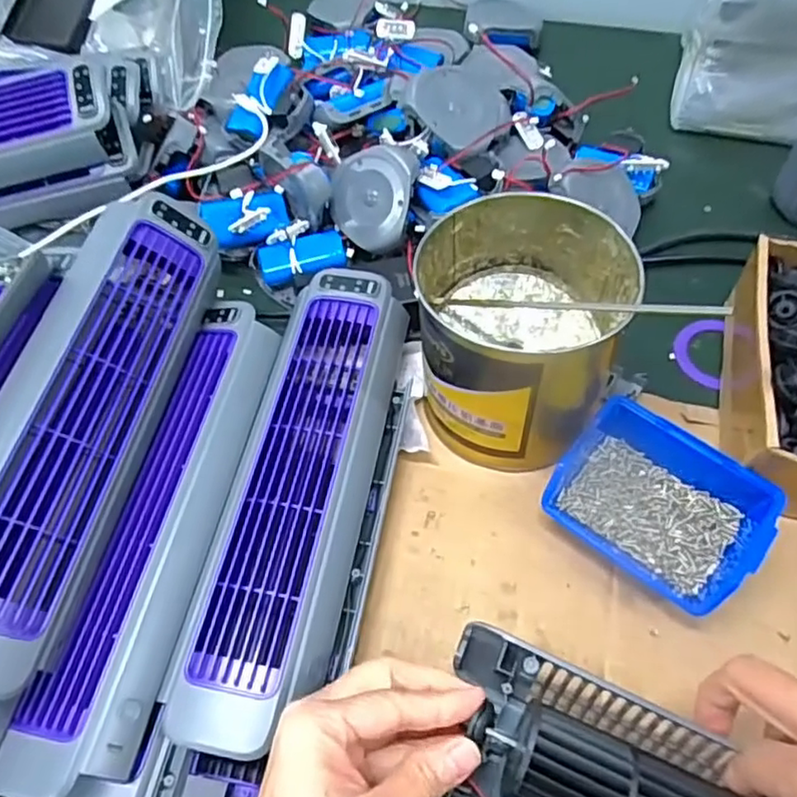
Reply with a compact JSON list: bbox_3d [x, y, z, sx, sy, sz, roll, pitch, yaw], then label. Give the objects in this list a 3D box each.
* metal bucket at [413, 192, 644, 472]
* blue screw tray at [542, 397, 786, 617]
[{"bbox_3d":[0.072,-0.038,0.399,0.122,0.119,0.125,-2,59,3],"label":"metal bucket"},{"bbox_3d":[0.154,0.063,0.380,0.114,0.048,0.090,37,68,22],"label":"blue screw tray"}]

